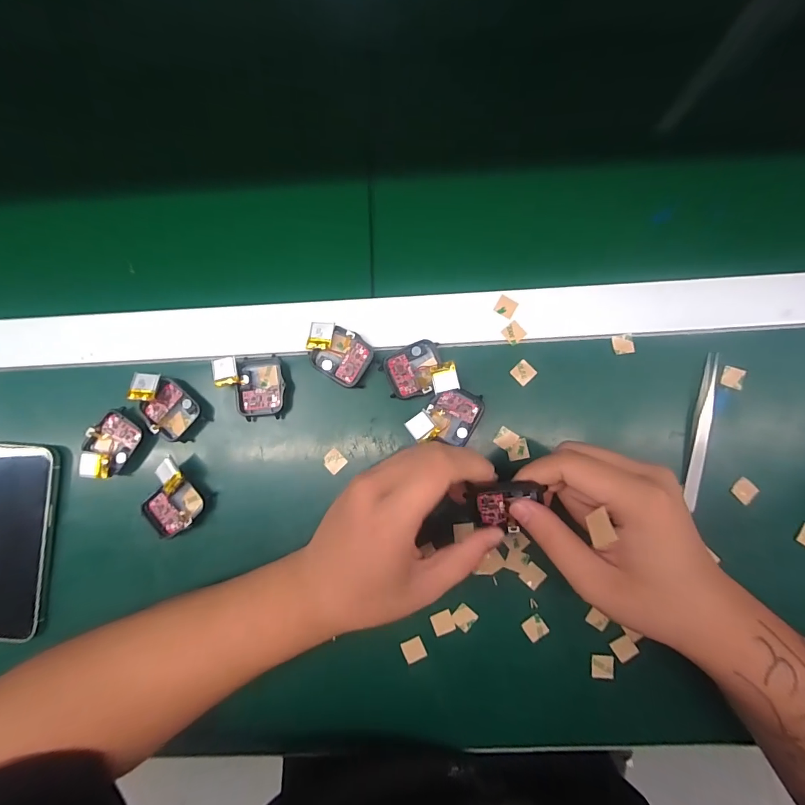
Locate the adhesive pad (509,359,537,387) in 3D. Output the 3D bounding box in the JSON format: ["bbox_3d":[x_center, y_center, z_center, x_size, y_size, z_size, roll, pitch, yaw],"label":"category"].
[{"bbox_3d":[0.093,-0.023,0.312,0.015,0.004,0.015,-44,84,-1],"label":"adhesive pad"}]

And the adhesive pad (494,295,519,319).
[{"bbox_3d":[0.080,-0.074,0.314,0.015,0.004,0.015,34,88,5],"label":"adhesive pad"}]

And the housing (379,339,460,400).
[{"bbox_3d":[0.012,-0.023,0.303,0.048,0.019,0.043,-20,84,1],"label":"housing"}]

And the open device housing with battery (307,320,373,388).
[{"bbox_3d":[-0.049,-0.038,0.310,0.049,0.019,0.037,33,88,5],"label":"open device housing with battery"}]

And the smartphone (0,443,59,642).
[{"bbox_3d":[-0.307,0.104,0.310,0.077,0.012,0.143,1,88,5],"label":"smartphone"}]

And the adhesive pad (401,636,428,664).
[{"bbox_3d":[0.008,0.183,0.300,0.016,0.004,0.016,-26,84,1],"label":"adhesive pad"}]

